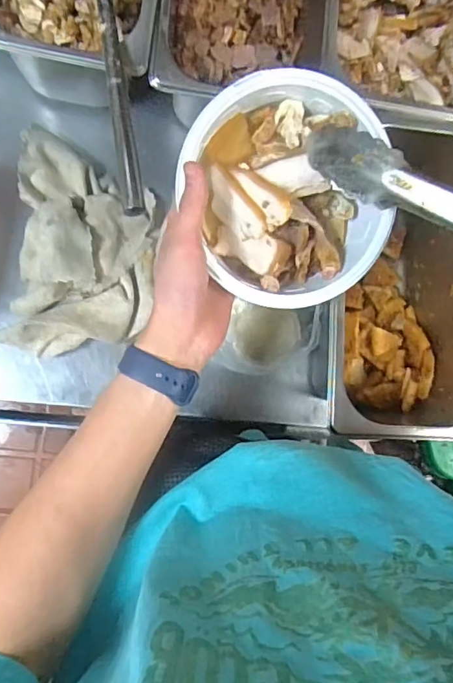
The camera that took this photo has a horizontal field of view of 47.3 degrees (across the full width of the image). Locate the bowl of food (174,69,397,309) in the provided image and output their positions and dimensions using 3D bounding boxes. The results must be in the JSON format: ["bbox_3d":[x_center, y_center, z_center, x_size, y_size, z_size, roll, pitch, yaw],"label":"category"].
[{"bbox_3d":[0.049,-0.112,0.405,0.156,0.068,0.165,1,86,-8],"label":"bowl of food"}]

